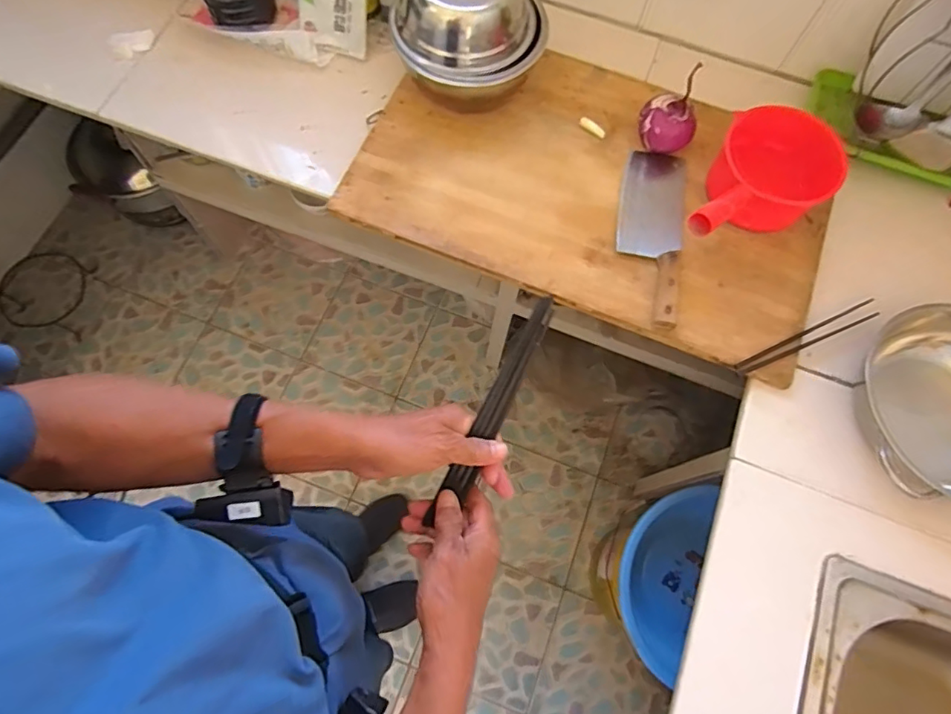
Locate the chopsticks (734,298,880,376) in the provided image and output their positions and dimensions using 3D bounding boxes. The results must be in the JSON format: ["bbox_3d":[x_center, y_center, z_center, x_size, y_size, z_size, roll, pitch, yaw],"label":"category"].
[{"bbox_3d":[0.463,-0.026,0.749,0.229,0.016,0.024,-22,71,-9],"label":"chopsticks"}]

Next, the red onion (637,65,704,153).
[{"bbox_3d":[0.290,-0.351,0.811,0.085,0.078,0.068,25,70,8],"label":"red onion"}]

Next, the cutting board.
[{"bbox_3d":[0.180,-0.264,0.812,0.689,0.029,0.403,22,70,7],"label":"cutting board"}]

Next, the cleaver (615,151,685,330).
[{"bbox_3d":[0.255,-0.184,0.783,0.095,0.018,0.292,11,69,3],"label":"cleaver"}]

